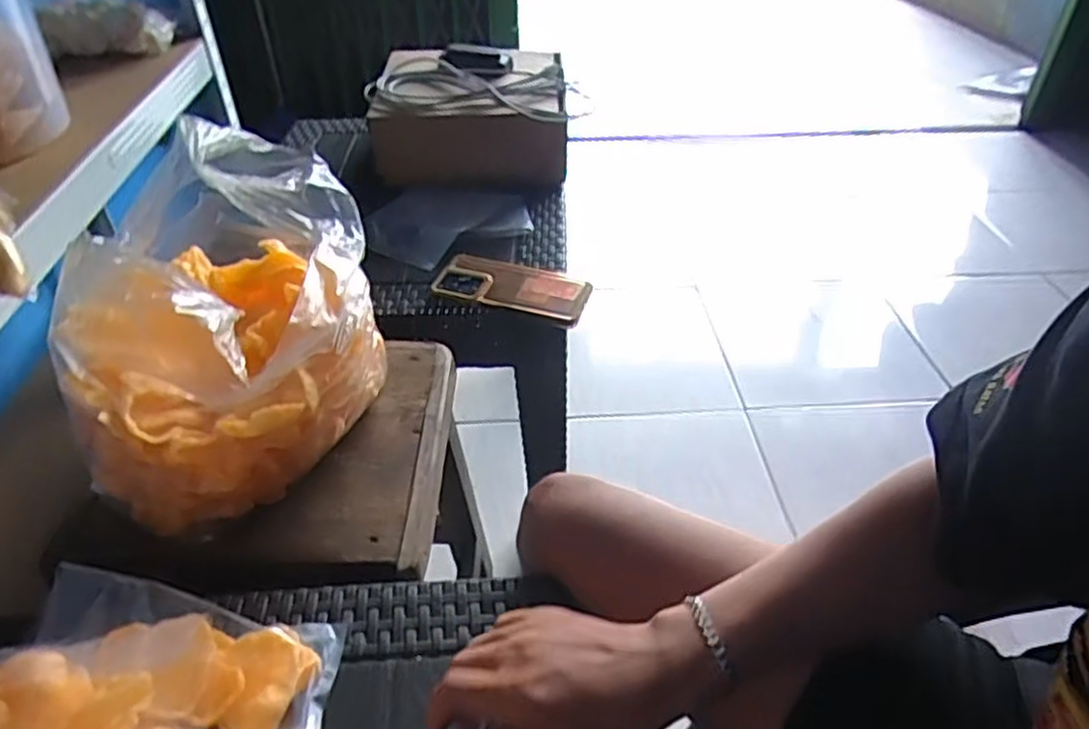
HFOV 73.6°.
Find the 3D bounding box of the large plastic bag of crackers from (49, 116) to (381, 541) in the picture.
[{"bbox_3d":[-0.237,-0.022,0.562,0.206,0.257,0.213,-1,39,-1],"label":"large plastic bag of crackers"}]

